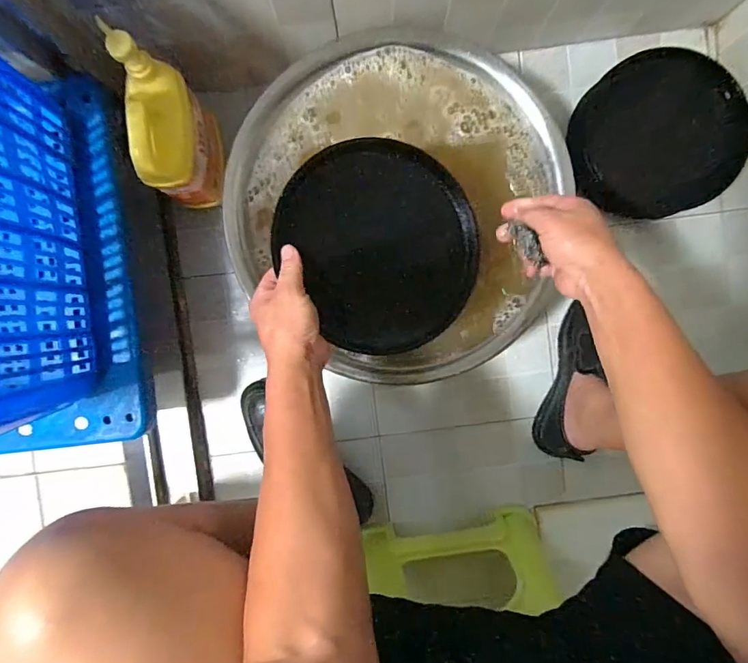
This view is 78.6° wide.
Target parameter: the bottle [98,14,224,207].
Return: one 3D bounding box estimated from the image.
[{"bbox_3d":[-0.262,-0.257,0.605,0.077,0.204,0.153,-5,92,1],"label":"bottle"}]

